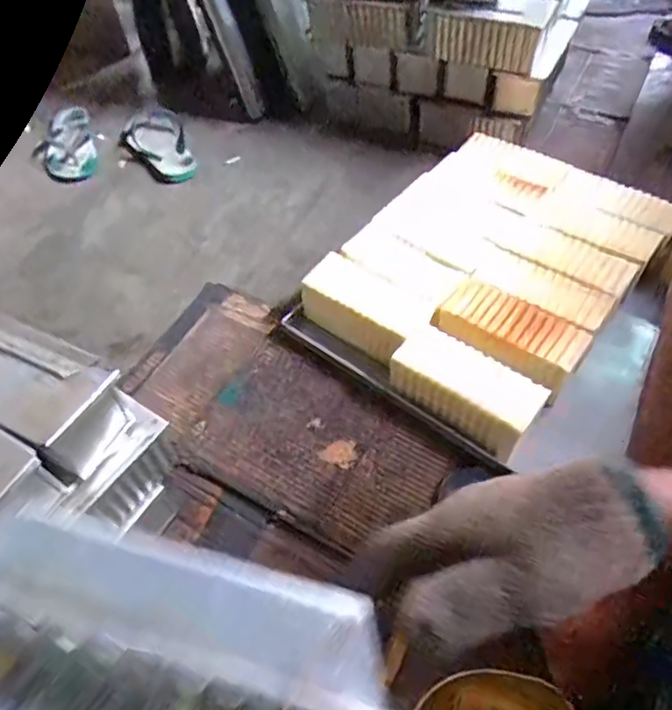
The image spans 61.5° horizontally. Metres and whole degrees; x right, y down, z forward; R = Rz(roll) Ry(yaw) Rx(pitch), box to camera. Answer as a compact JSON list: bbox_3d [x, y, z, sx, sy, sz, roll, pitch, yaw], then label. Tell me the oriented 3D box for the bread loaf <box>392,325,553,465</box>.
[{"bbox_3d":[0.166,0.041,0.742,0.189,0.066,0.091,33,62,25],"label":"bread loaf"}]

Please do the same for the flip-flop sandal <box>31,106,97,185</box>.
[{"bbox_3d":[-0.602,-0.459,1.249,0.135,0.048,0.248,-18,54,-9],"label":"flip-flop sandal"}]

